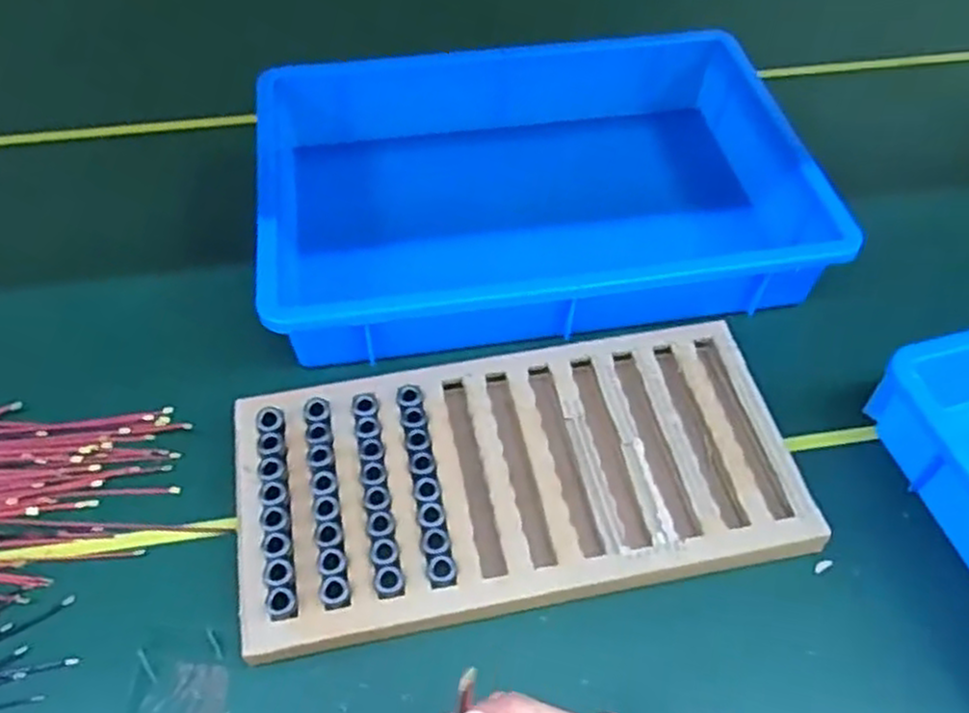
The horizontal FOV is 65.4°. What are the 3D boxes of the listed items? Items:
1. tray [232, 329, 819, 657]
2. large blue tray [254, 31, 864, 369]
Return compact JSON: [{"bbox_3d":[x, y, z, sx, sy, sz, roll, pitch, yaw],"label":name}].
[{"bbox_3d":[0.024,0.076,0.502,0.359,0.025,0.174,-9,55,-8],"label":"tray"},{"bbox_3d":[0.037,-0.136,0.641,0.424,0.115,0.286,-5,55,-5],"label":"large blue tray"}]

